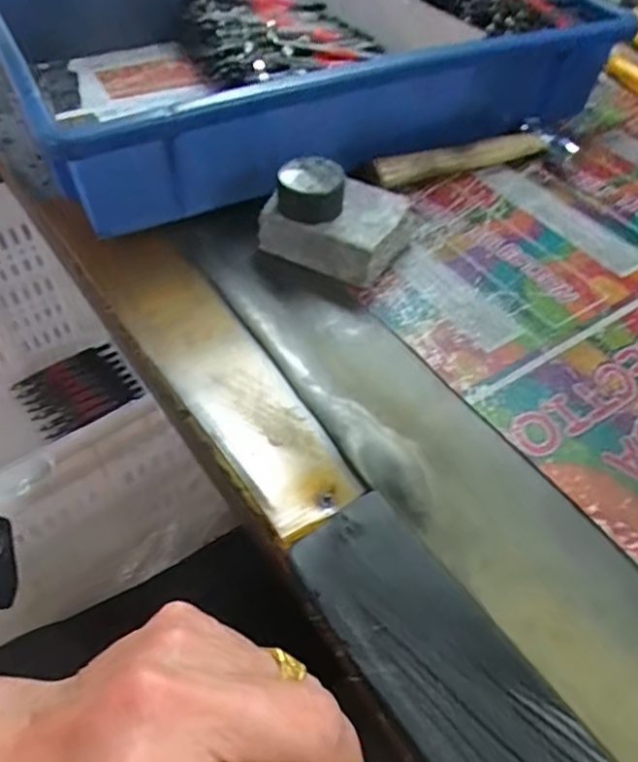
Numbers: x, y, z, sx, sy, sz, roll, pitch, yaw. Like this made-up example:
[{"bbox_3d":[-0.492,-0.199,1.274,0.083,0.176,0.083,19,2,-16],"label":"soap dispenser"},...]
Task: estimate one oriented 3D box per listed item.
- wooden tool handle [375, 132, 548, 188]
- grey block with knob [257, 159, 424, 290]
[{"bbox_3d":[0.099,-0.156,0.416,0.133,0.019,0.021,-18,54,-16],"label":"wooden tool handle"},{"bbox_3d":[0.012,-0.099,0.347,0.077,0.052,0.069,22,54,15],"label":"grey block with knob"}]

